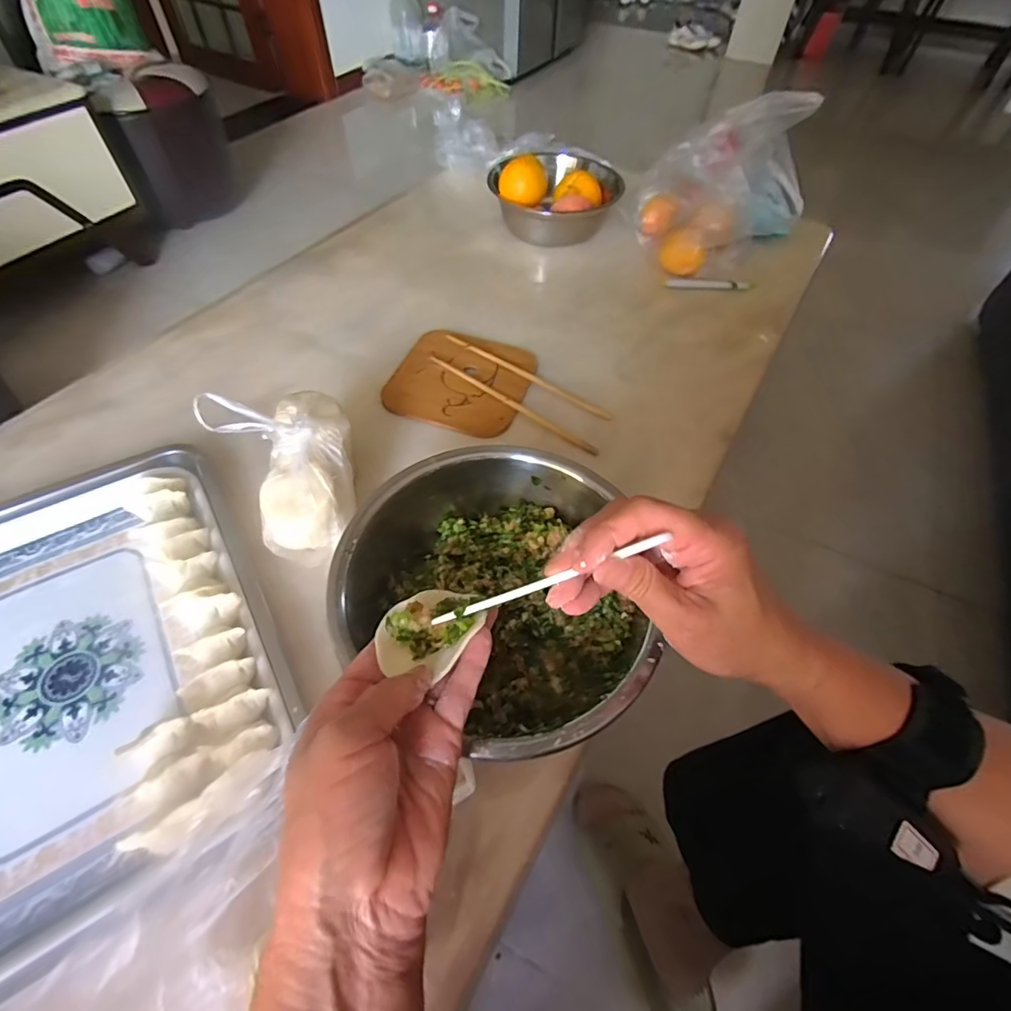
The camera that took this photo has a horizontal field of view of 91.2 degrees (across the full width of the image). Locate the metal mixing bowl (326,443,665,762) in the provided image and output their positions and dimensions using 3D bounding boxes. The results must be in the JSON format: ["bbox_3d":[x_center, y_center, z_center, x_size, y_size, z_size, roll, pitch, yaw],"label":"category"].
[{"bbox_3d":[-0.001,0.069,0.388,0.223,0.110,0.201,34,60,18],"label":"metal mixing bowl"}]

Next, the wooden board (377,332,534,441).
[{"bbox_3d":[-0.056,-0.154,0.601,0.160,0.009,0.148,16,56,7],"label":"wooden board"}]

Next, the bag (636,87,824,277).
[{"bbox_3d":[0.313,-0.486,0.738,0.213,0.175,0.184,-31,61,-22],"label":"bag"}]

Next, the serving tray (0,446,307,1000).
[{"bbox_3d":[-0.347,0.112,0.392,0.278,0.041,0.406,-26,61,-20],"label":"serving tray"}]

